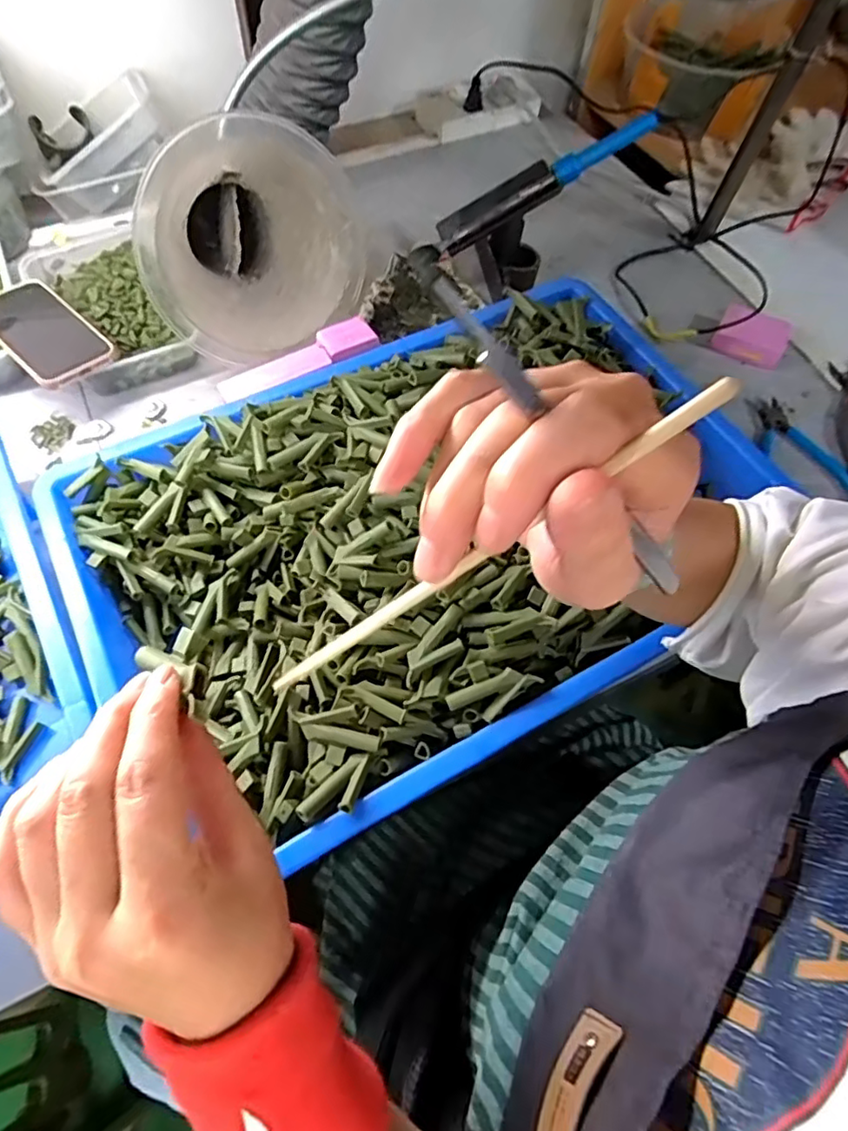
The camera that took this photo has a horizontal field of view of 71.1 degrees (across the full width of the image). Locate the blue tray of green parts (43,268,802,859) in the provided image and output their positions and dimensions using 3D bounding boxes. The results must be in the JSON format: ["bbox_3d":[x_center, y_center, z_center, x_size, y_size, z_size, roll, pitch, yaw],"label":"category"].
[{"bbox_3d":[0.008,-0.037,0.504,0.562,0.084,0.381,-25,66,-15],"label":"blue tray of green parts"}]

